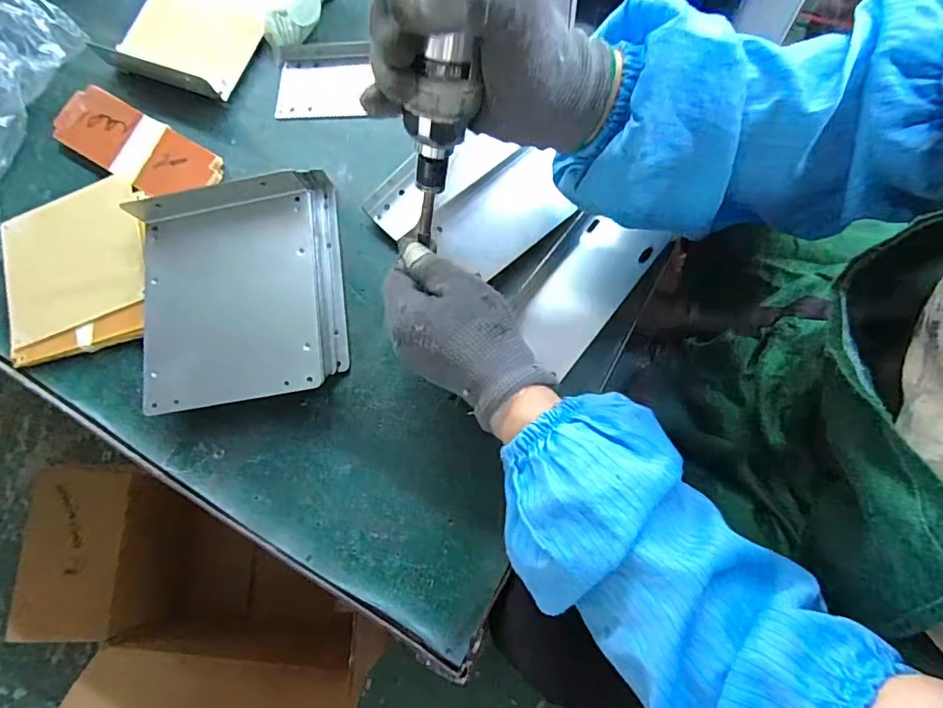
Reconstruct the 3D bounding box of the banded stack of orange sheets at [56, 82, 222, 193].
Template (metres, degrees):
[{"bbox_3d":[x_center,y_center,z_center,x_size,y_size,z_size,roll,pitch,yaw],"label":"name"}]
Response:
[{"bbox_3d":[-0.308,-0.190,0.464,0.172,0.013,0.061,30,83,12],"label":"banded stack of orange sheets"}]

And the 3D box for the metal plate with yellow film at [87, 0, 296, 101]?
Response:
[{"bbox_3d":[-0.249,-0.321,0.483,0.148,0.035,0.167,28,83,12],"label":"metal plate with yellow film"}]

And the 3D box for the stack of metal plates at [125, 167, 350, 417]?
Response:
[{"bbox_3d":[-0.183,-0.050,0.398,0.152,0.051,0.176,-8,76,4],"label":"stack of metal plates"}]

